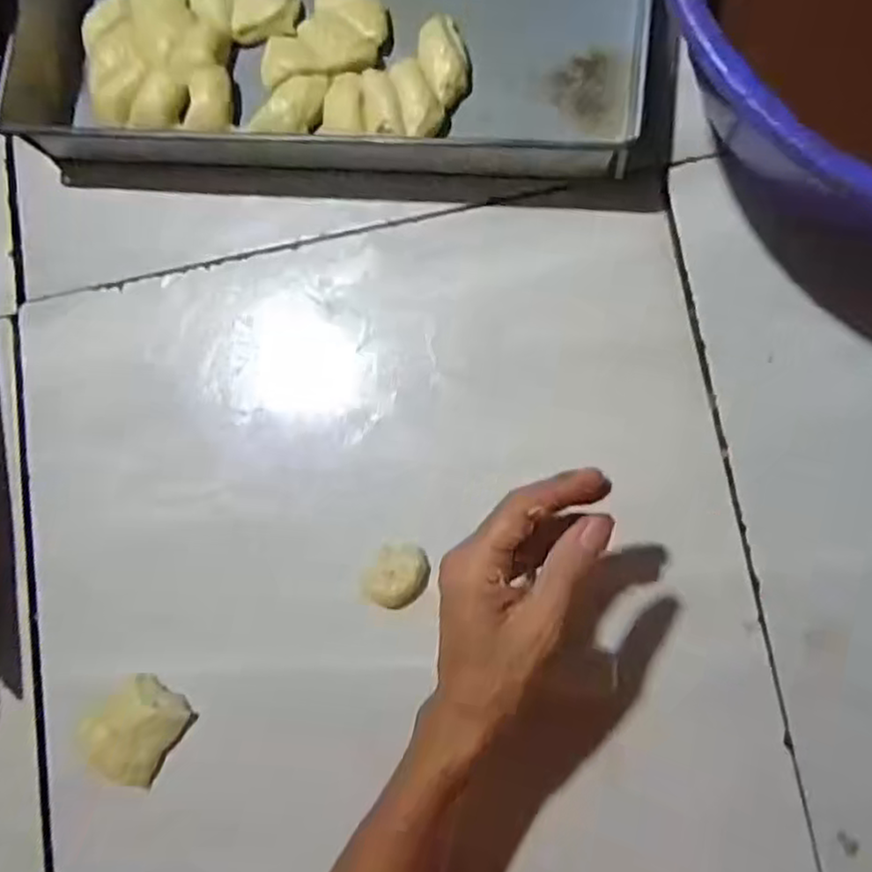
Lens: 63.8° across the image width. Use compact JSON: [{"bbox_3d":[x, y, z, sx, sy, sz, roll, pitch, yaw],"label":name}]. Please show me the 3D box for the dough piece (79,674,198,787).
[{"bbox_3d":[-0.202,0.198,0.481,0.054,0.045,0.063,34,89,12],"label":"dough piece"}]

